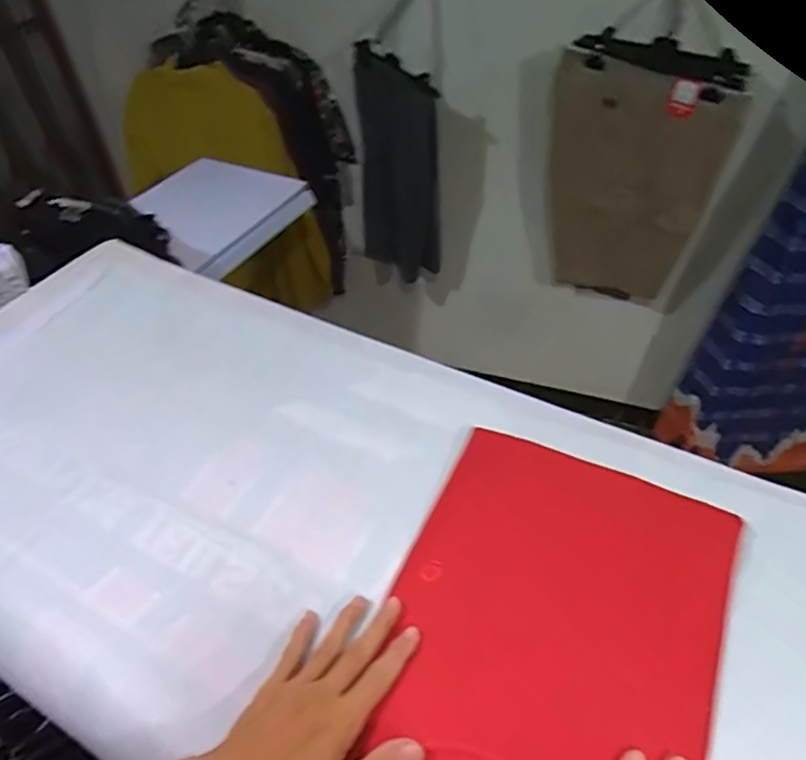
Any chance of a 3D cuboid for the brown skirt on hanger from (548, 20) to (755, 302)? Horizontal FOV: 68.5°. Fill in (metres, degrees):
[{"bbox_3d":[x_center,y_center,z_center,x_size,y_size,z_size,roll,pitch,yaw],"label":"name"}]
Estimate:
[{"bbox_3d":[0.512,-0.443,1.338,0.332,0.573,0.067,17,51,18],"label":"brown skirt on hanger"}]

